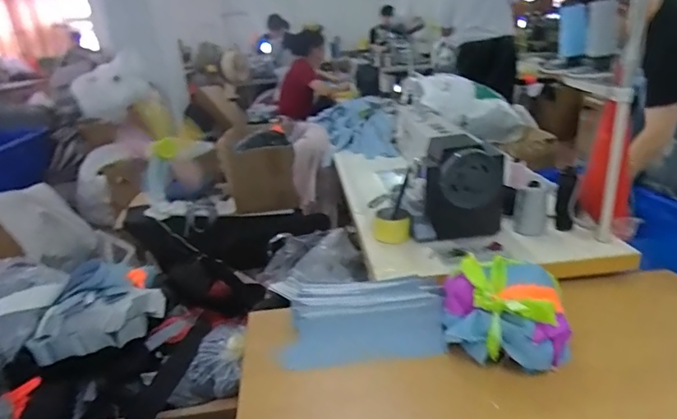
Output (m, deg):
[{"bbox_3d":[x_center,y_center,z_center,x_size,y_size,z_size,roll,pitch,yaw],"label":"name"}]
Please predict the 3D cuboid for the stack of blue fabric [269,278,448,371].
[{"bbox_3d":[0.046,0.182,0.783,0.273,0.052,0.209,-4,22,1],"label":"stack of blue fabric"}]

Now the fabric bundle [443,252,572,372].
[{"bbox_3d":[0.256,0.151,0.701,0.178,0.112,0.157,2,23,17],"label":"fabric bundle"}]

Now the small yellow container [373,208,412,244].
[{"bbox_3d":[0.125,0.033,1.055,0.082,0.057,0.093,-1,22,11],"label":"small yellow container"}]

